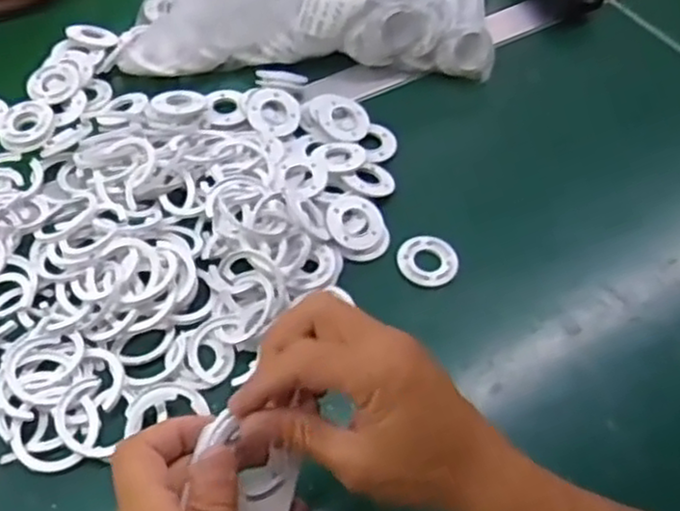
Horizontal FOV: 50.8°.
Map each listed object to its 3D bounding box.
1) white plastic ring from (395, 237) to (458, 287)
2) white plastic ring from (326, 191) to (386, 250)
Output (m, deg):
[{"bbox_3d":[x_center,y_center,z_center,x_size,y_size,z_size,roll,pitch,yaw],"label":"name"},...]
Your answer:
[{"bbox_3d":[0.065,0.005,0.537,0.039,0.010,0.045,-36,63,-27],"label":"white plastic ring"},{"bbox_3d":[0.010,-0.027,0.541,0.042,0.004,0.049,-25,77,-18],"label":"white plastic ring"}]

